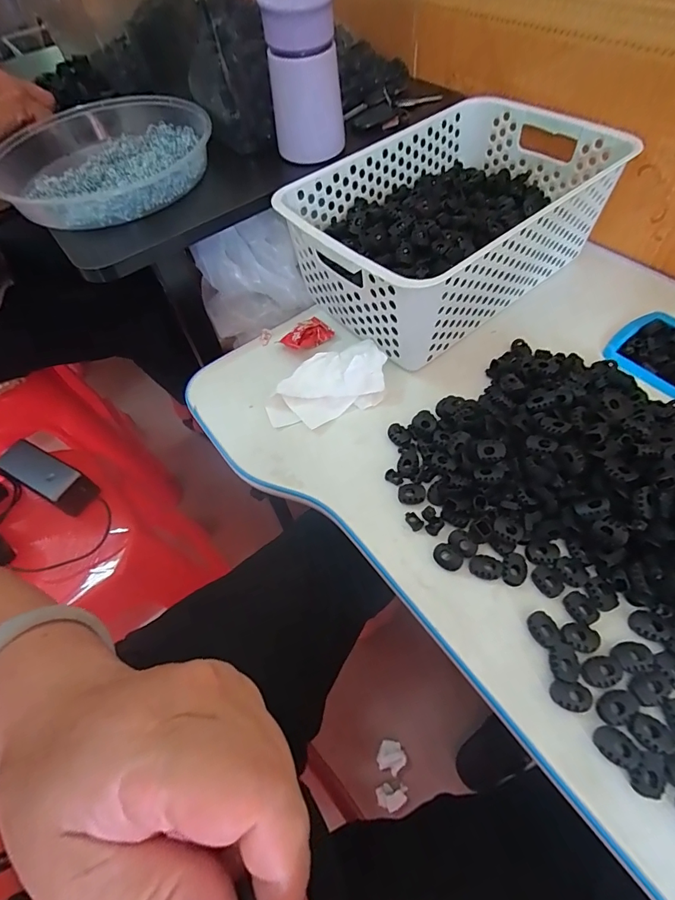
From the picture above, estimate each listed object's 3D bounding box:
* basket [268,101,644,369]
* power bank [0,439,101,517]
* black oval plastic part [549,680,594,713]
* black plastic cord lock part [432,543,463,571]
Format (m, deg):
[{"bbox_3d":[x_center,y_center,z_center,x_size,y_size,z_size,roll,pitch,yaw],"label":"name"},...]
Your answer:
[{"bbox_3d":[0.116,-0.231,0.452,0.313,0.107,0.204,-34,60,-17],"label":"basket"},{"bbox_3d":[-0.377,0.035,0.568,0.142,0.036,0.048,23,62,20],"label":"power bank"},{"bbox_3d":[0.142,0.150,0.266,0.022,0.007,0.015,5,57,8],"label":"black oval plastic part"},{"bbox_3d":[0.080,0.079,0.321,0.021,0.008,0.015,38,67,25],"label":"black plastic cord lock part"}]

